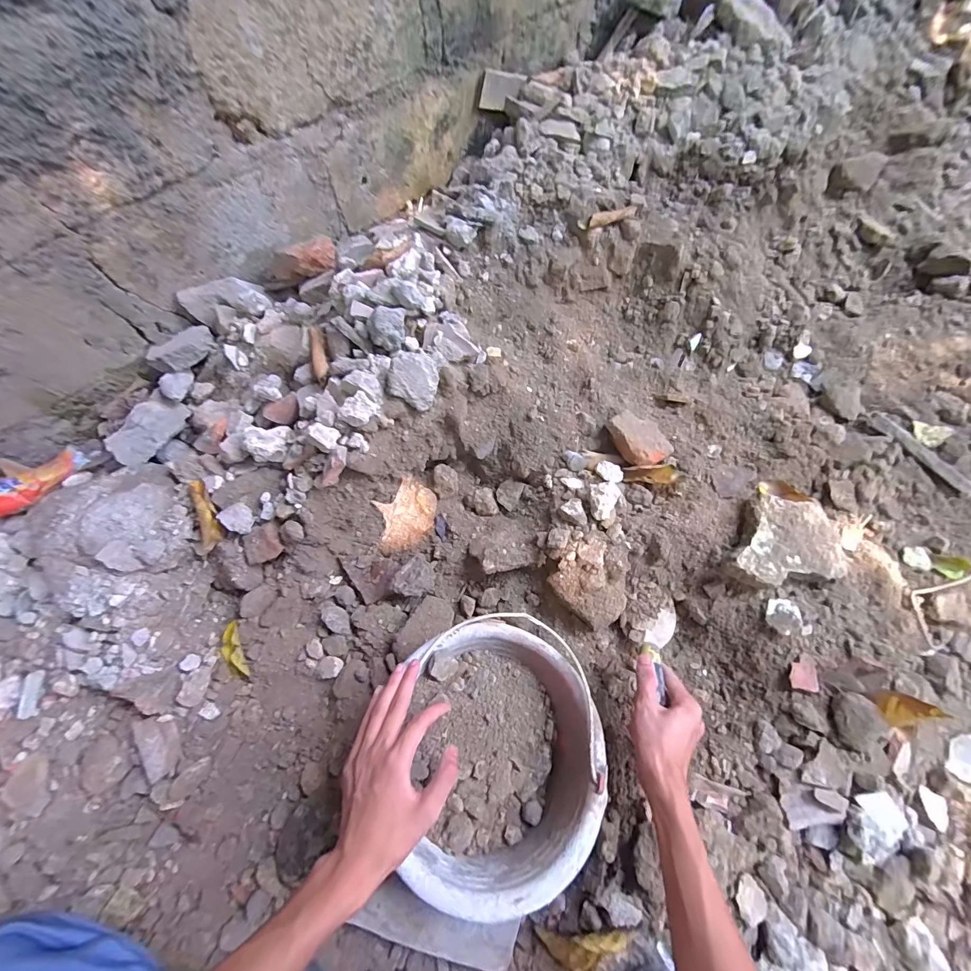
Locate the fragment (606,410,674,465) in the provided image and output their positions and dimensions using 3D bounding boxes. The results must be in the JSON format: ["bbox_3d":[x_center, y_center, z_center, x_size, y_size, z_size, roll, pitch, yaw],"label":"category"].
[{"bbox_3d":[0.245,-0.075,0.655,0.087,0.027,0.093,-24,78,-34],"label":"fragment"}]

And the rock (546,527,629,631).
[{"bbox_3d":[0.141,0.129,0.576,0.132,0.060,0.108,21,68,13],"label":"rock"}]

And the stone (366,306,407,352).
[{"bbox_3d":[-0.132,-0.209,0.545,0.052,0.046,0.036,-13,65,-3],"label":"stone"}]

